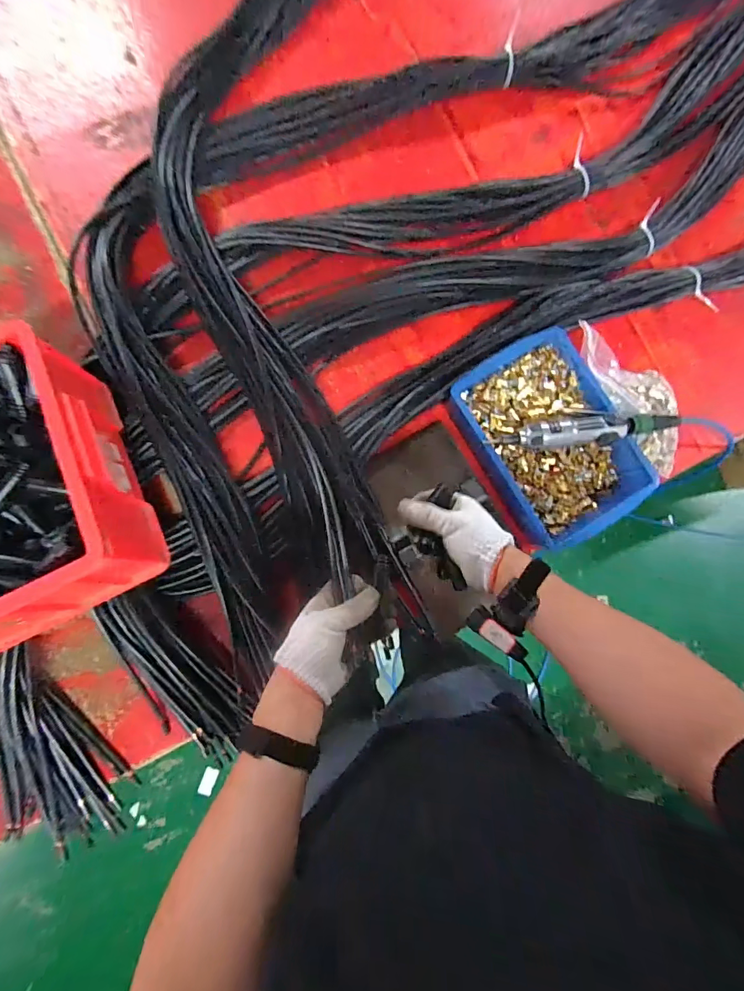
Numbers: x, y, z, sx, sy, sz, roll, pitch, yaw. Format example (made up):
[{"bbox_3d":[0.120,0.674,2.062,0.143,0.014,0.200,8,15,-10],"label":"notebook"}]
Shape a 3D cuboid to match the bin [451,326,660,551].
[{"bbox_3d":[0.278,-0.088,0.690,0.218,0.071,0.308,-30,89,-6],"label":"bin"}]

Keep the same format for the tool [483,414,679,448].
[{"bbox_3d":[0.328,-0.096,0.649,0.286,0.035,0.043,-4,86,-5],"label":"tool"}]

